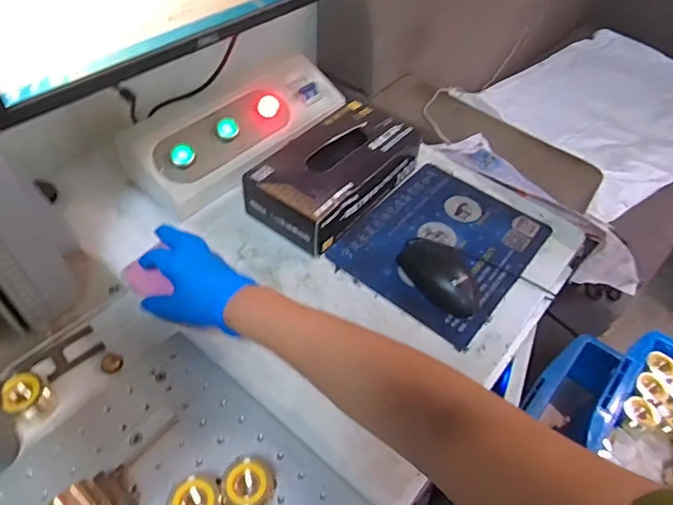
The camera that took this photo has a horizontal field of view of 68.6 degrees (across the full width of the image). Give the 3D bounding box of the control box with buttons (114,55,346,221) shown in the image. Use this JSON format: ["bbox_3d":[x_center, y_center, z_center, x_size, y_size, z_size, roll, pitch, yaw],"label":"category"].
[{"bbox_3d":[-0.132,-0.177,0.701,0.134,0.078,0.322,32,56,23],"label":"control box with buttons"}]

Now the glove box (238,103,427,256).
[{"bbox_3d":[0.003,-0.107,0.650,0.123,0.078,0.234,31,56,22],"label":"glove box"}]

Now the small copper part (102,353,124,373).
[{"bbox_3d":[-0.224,0.109,0.492,0.022,0.004,0.020,1,47,-1],"label":"small copper part"}]

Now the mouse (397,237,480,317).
[{"bbox_3d":[0.123,0.020,0.578,0.063,0.028,0.116,-25,55,-21],"label":"mouse"}]

